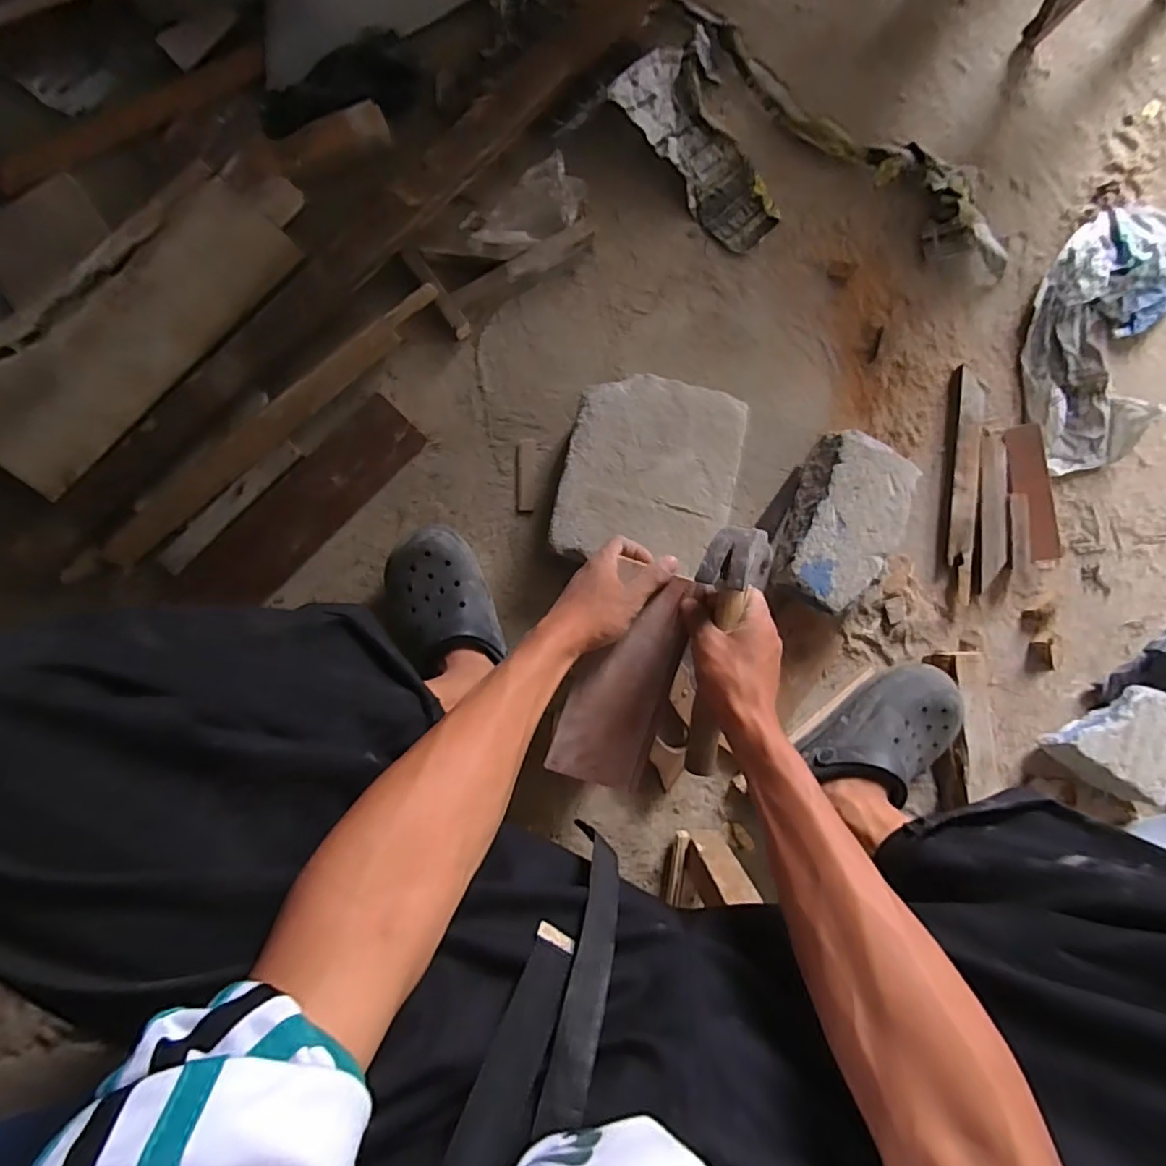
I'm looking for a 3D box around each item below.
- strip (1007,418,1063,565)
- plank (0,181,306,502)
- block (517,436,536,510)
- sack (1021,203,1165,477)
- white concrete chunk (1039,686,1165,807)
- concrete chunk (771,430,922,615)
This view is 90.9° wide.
[{"bbox_3d":[0.578,-0.118,0.738,0.045,0.016,0.176,-4,82,16],"label":"strip"},{"bbox_3d":[-0.537,-0.302,0.678,0.136,0.033,0.415,42,77,-28],"label":"plank"},{"bbox_3d":[-0.071,-0.137,0.727,0.023,0.015,0.094,0,86,-2],"label":"block"},{"bbox_3d":[0.690,-0.331,0.748,0.183,0.053,0.371,16,86,-1],"label":"sack"},{"bbox_3d":[0.648,0.186,0.710,0.127,0.080,0.127,0,86,-2],"label":"white concrete chunk"},{"bbox_3d":[0.321,-0.069,0.709,0.122,0.073,0.210,22,86,0],"label":"concrete chunk"}]

